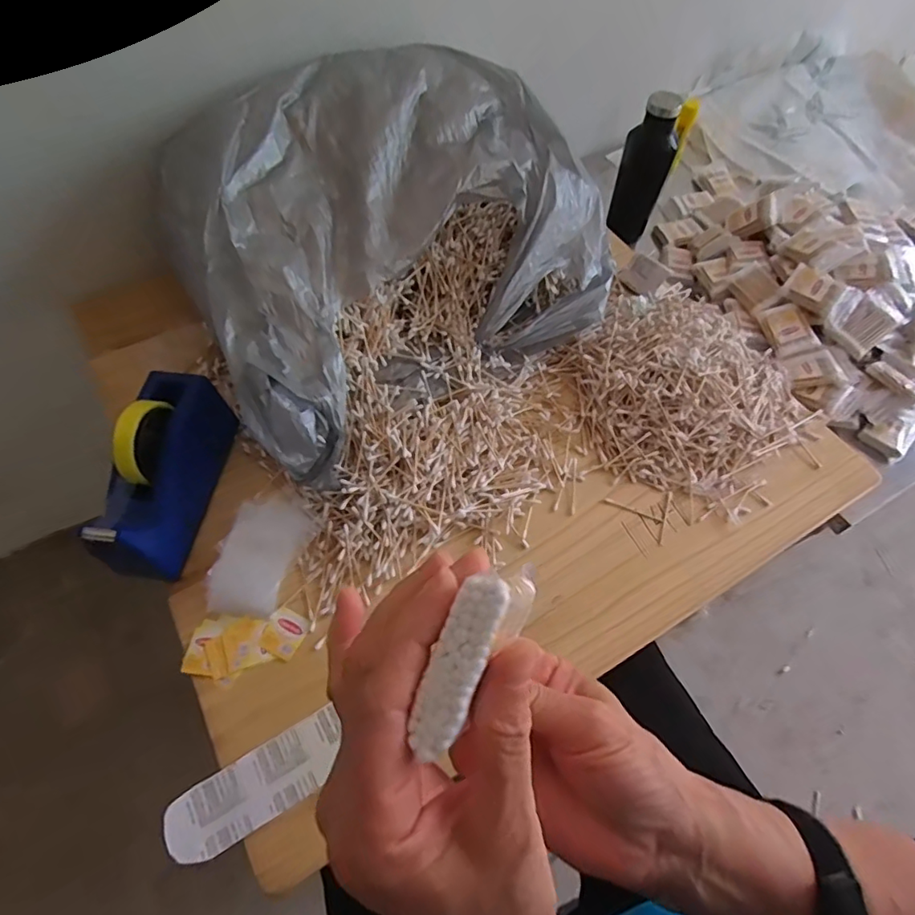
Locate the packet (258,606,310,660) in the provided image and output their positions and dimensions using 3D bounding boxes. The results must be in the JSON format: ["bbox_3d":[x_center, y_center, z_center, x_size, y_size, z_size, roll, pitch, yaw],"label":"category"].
[{"bbox_3d":[-0.176,0.179,0.551,0.042,0.005,0.043,25,63,13],"label":"packet"}]

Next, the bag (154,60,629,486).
[{"bbox_3d":[-0.075,-0.264,0.659,0.508,0.207,0.385,-32,65,-18],"label":"bag"}]

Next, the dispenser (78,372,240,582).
[{"bbox_3d":[-0.308,0.013,0.566,0.072,0.103,0.207,7,60,3],"label":"dispenser"}]

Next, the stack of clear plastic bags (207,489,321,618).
[{"bbox_3d":[-0.209,0.099,0.580,0.078,0.020,0.139,29,58,-9],"label":"stack of clear plastic bags"}]

